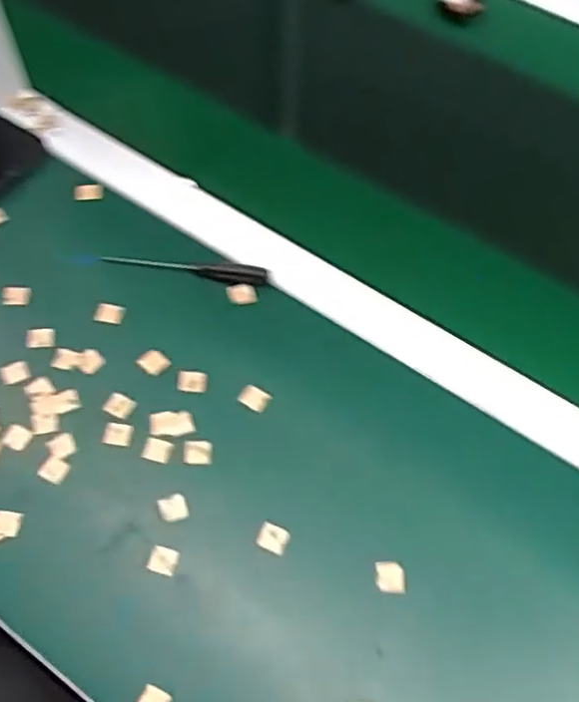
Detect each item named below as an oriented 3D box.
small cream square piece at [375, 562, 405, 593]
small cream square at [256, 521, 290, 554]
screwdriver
[{"bbox_3d":[0.064,0.143,0.442,0.018,0.005,0.018,3,61,1],"label":"small cream square piece"},{"bbox_3d":[-0.011,0.122,0.455,0.019,0.004,0.017,20,63,10],"label":"small cream square"},{"bbox_3d":[-0.081,-0.068,0.553,0.131,0.011,0.015,11,62,6],"label":"screwdriver"}]

